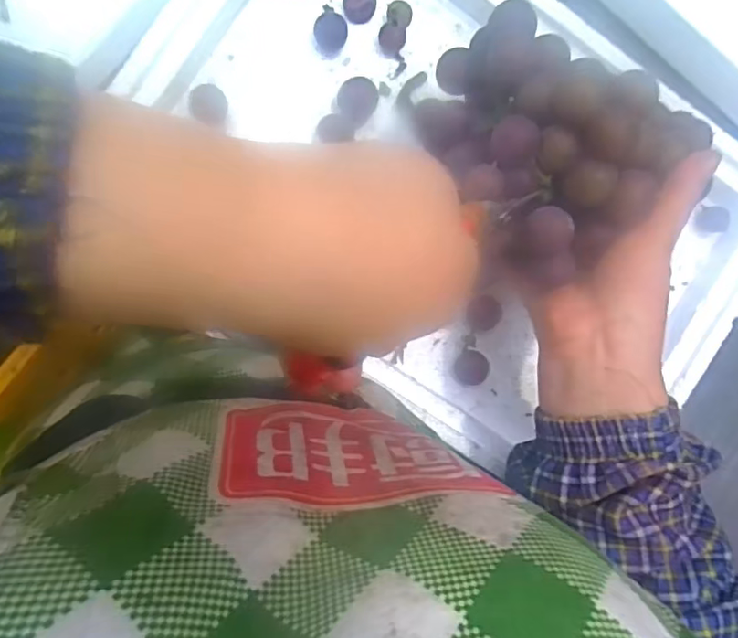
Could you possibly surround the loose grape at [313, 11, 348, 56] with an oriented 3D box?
[{"bbox_3d":[-0.027,-0.199,0.375,0.023,0.018,0.022,0,92,-6],"label":"loose grape"}]

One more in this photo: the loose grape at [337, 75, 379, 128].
[{"bbox_3d":[-0.009,-0.152,0.378,0.027,0.020,0.029,0,92,-6],"label":"loose grape"}]

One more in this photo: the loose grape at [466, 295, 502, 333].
[{"bbox_3d":[0.084,-0.004,0.396,0.023,0.024,0.025,0,92,-6],"label":"loose grape"}]

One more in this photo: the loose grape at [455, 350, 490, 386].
[{"bbox_3d":[0.075,0.036,0.398,0.023,0.019,0.025,0,92,-6],"label":"loose grape"}]

